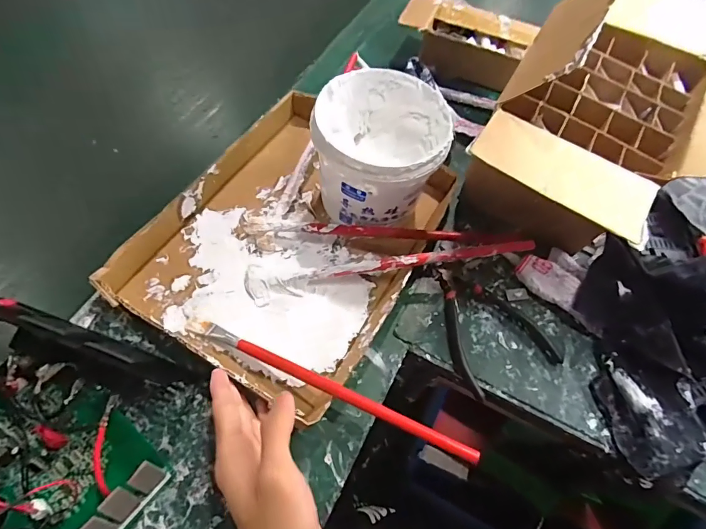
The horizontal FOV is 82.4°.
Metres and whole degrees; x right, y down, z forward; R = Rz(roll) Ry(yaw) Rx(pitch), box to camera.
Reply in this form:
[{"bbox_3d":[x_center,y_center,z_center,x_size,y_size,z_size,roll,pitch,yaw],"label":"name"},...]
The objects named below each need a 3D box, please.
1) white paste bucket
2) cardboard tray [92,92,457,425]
[{"bbox_3d":[0.026,-0.104,0.404,0.113,0.114,0.120,1,62,-2],"label":"white paste bucket"},{"bbox_3d":[-0.055,-0.031,0.406,0.231,0.040,0.297,29,65,12],"label":"cardboard tray"}]

